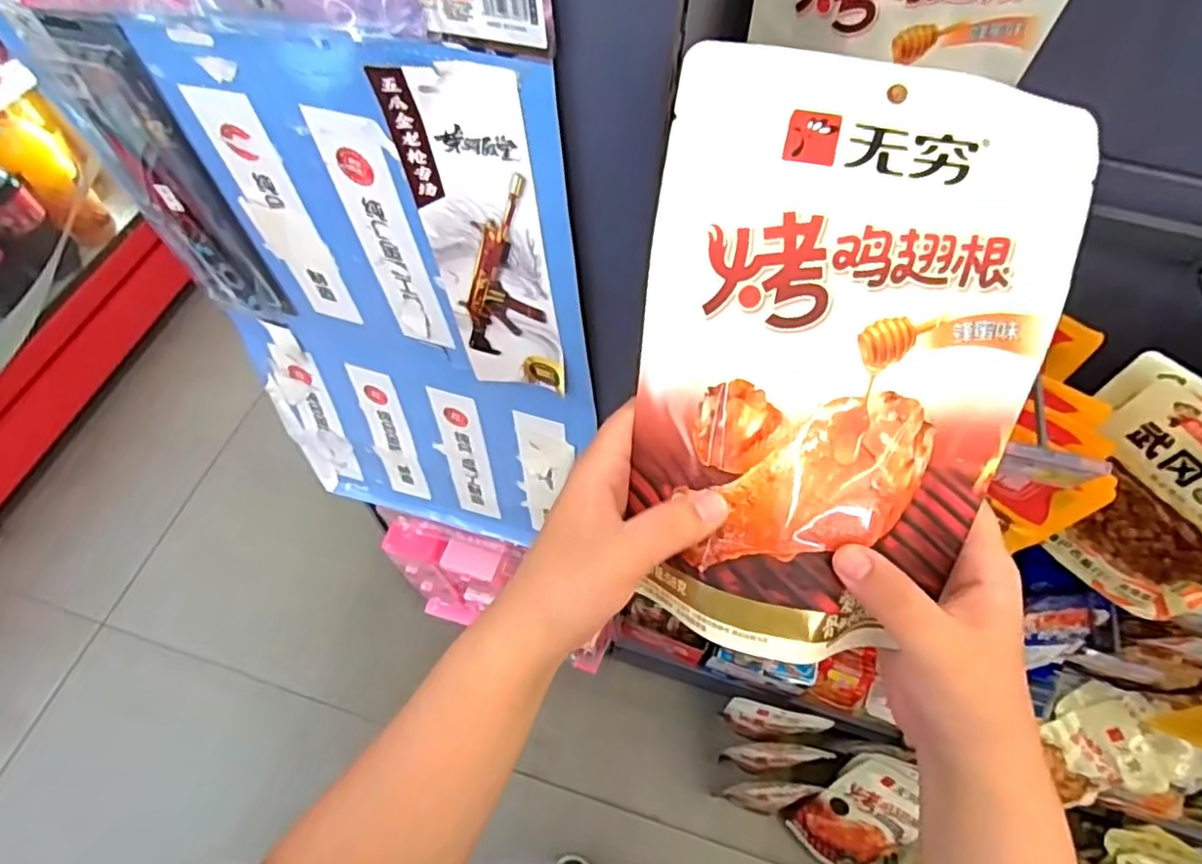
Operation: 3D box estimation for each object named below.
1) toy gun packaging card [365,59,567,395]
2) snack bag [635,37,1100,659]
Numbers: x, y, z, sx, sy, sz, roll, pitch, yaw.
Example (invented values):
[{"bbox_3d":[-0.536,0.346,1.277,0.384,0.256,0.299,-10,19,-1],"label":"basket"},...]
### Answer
[{"bbox_3d":[-0.070,-0.109,0.428,0.093,0.249,0.012,13,60,5],"label":"toy gun packaging card"},{"bbox_3d":[0.096,-0.024,0.283,0.159,0.023,0.242,11,101,4],"label":"snack bag"}]

